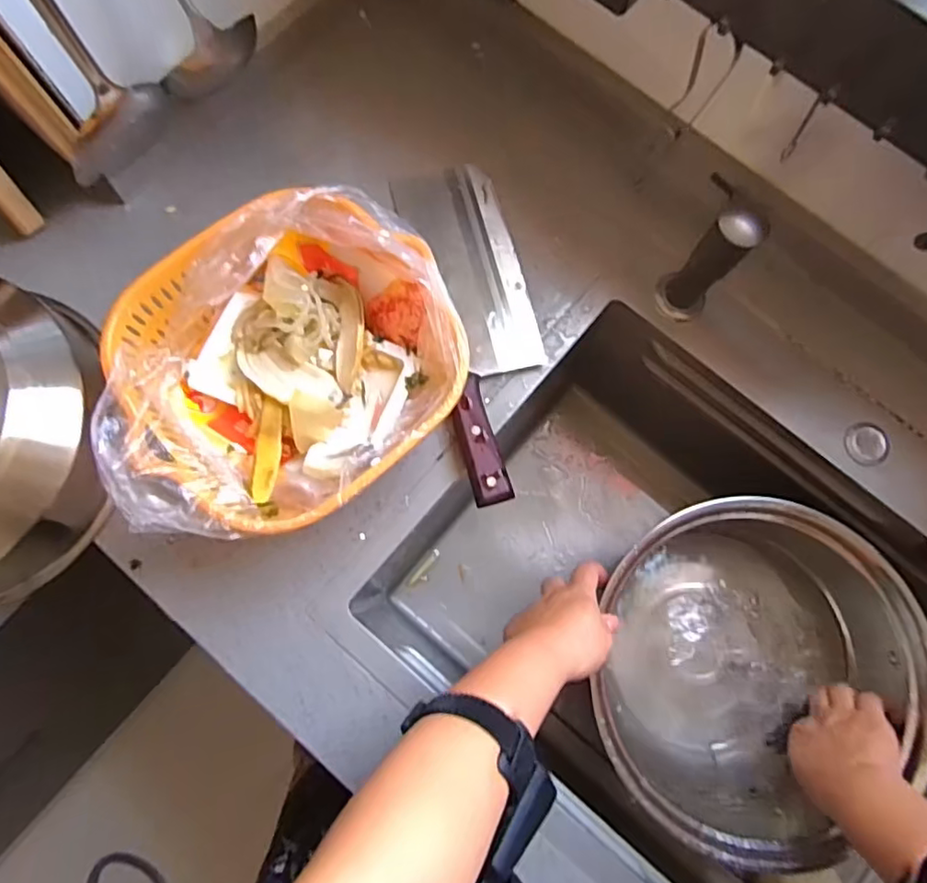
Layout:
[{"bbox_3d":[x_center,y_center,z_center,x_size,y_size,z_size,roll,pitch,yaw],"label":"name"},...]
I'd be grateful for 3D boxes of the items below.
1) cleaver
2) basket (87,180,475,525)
[{"bbox_3d":[0.017,-0.104,0.519,0.091,0.027,0.306,-14,78,-5],"label":"cleaver"},{"bbox_3d":[-0.132,-0.050,0.462,0.251,0.100,0.224,-20,79,-6],"label":"basket"}]

